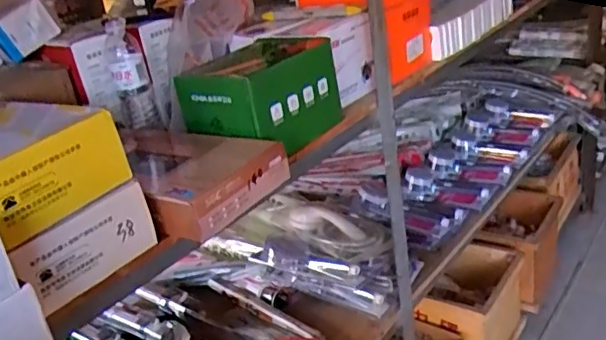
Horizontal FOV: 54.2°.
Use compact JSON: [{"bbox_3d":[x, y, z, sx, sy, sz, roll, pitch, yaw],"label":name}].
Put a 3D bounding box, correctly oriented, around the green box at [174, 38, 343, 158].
[{"bbox_3d":[-0.072,-0.117,0.956,0.183,0.135,0.207,8,31,33],"label":"green box"}]

